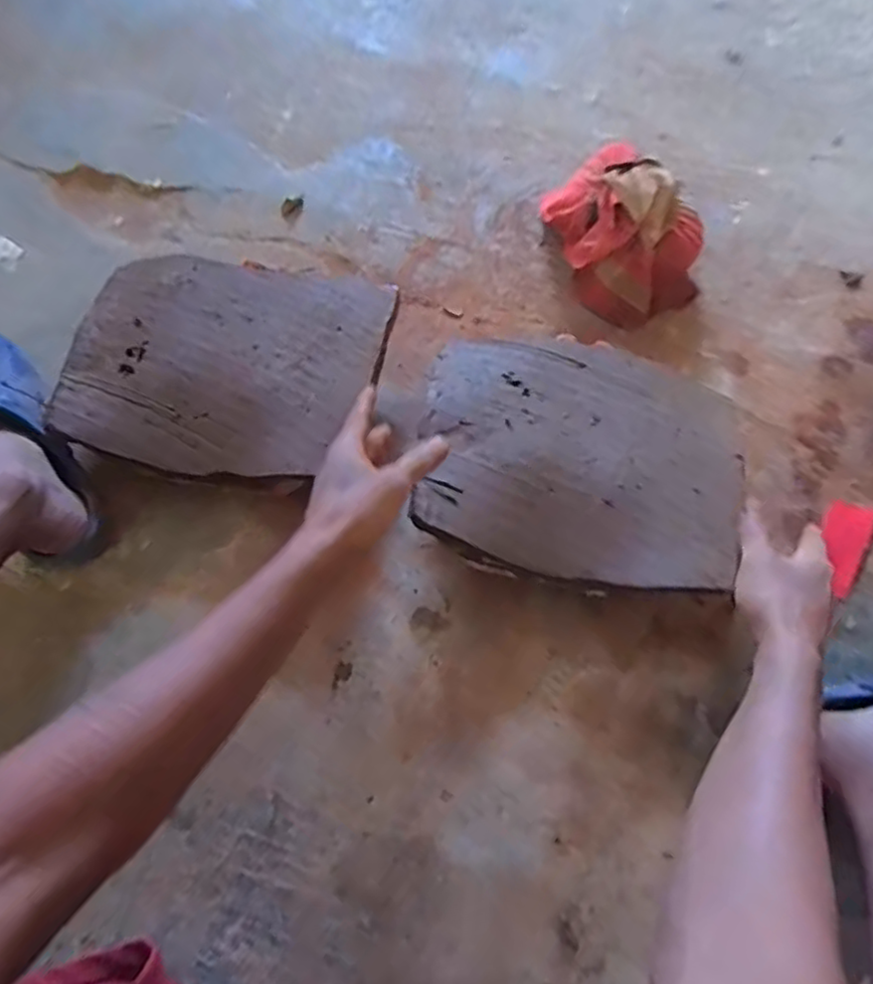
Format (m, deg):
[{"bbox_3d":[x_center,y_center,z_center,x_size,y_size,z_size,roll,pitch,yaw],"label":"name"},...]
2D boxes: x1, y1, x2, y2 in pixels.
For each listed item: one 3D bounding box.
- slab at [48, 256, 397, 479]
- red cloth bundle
[{"bbox_3d":[-0.214,-0.136,0.678,0.298,0.030,0.242,11,71,2],"label":"slab"},{"bbox_3d":[0.222,-0.318,0.765,0.156,0.133,0.208,-21,71,-9],"label":"red cloth bundle"}]

